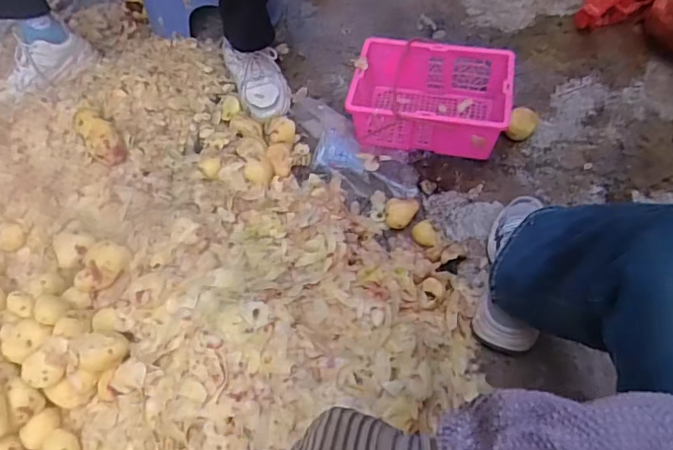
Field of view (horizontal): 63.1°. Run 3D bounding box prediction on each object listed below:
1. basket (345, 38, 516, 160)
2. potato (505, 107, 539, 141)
[{"bbox_3d":[0.174,-0.236,1.014,0.268,0.113,0.221,9,60,10],"label":"basket"},{"bbox_3d":[0.342,-0.179,1.007,0.049,0.048,0.047,-2,59,3],"label":"potato"}]

